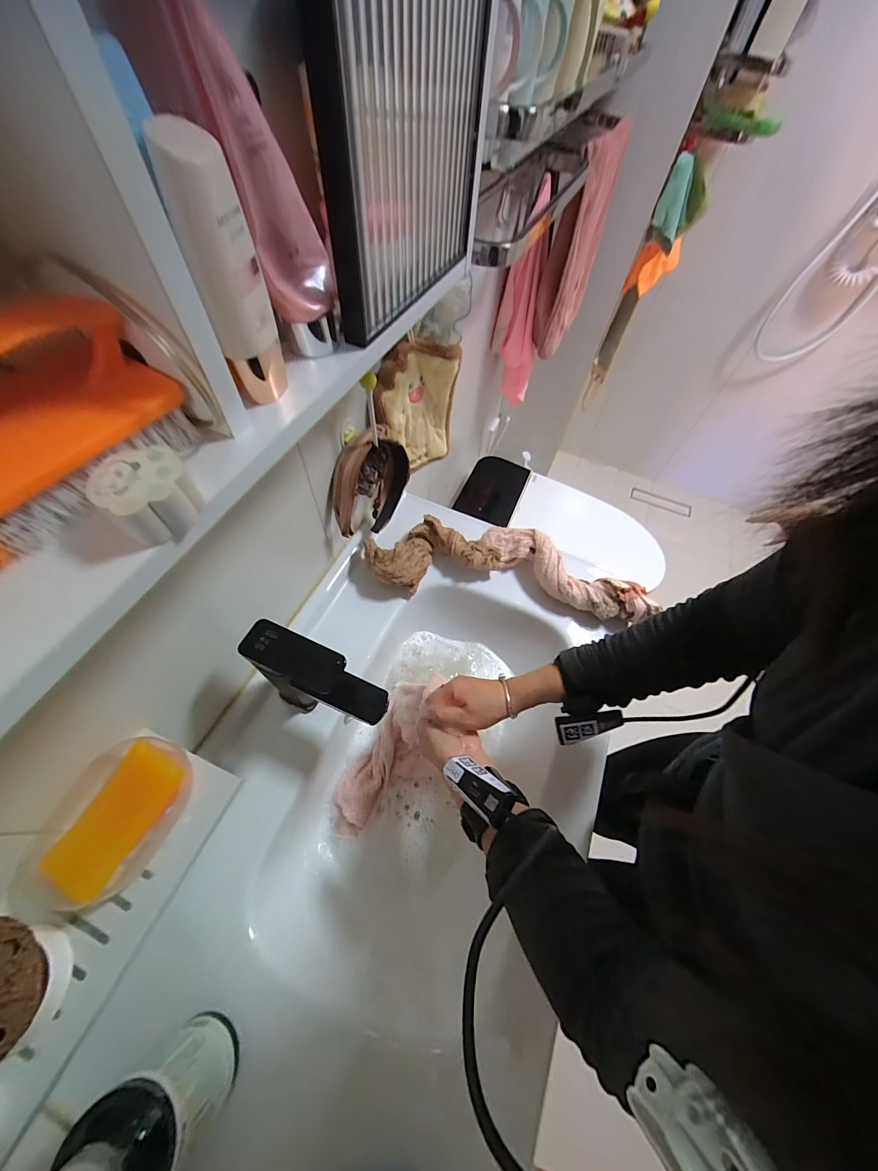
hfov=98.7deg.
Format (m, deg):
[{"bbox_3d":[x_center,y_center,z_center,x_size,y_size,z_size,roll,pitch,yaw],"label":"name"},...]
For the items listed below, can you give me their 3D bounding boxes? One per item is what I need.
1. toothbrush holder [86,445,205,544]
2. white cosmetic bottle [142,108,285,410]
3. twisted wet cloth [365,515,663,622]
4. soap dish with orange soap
[{"bbox_3d":[-0.136,-0.043,0.179,0.037,0.023,0.038,-39,69,-24],"label":"toothbrush holder"},{"bbox_3d":[-0.103,-0.148,0.192,0.027,0.109,0.033,-10,60,-10],"label":"white cosmetic bottle"},{"bbox_3d":[0.112,-0.035,0.620,0.455,0.055,0.138,8,59,0],"label":"twisted wet cloth"},{"bbox_3d":[-0.281,0.197,0.318,0.096,0.035,0.139,30,61,13],"label":"soap dish with orange soap"}]

